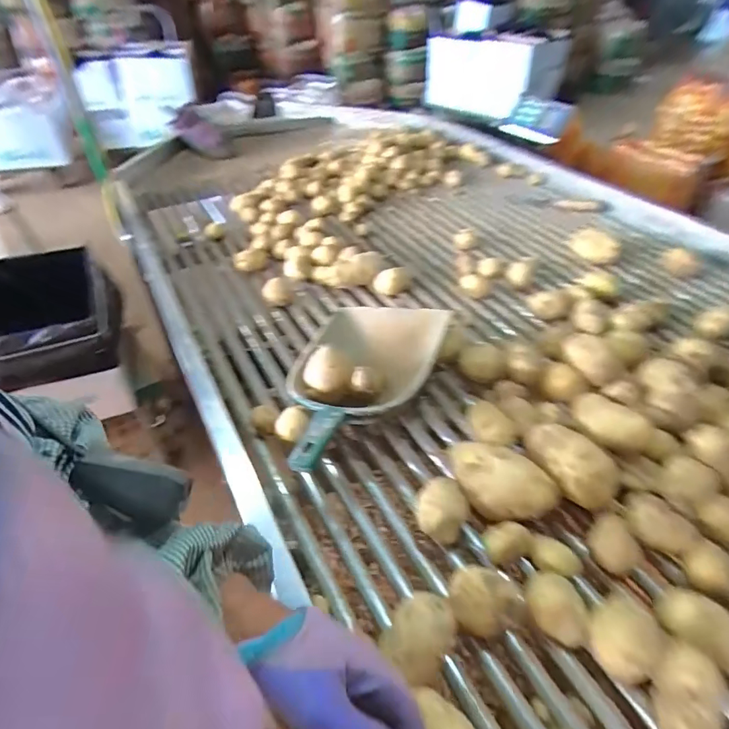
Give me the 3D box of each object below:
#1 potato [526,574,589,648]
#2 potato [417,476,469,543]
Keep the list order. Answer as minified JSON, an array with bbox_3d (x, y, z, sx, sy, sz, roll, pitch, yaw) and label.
[{"bbox_3d":[0.177,0.226,0.414,0.054,0.040,0.049,25,49,22],"label":"potato"},{"bbox_3d":[0.083,0.159,0.480,0.050,0.042,0.068,23,48,21],"label":"potato"}]

